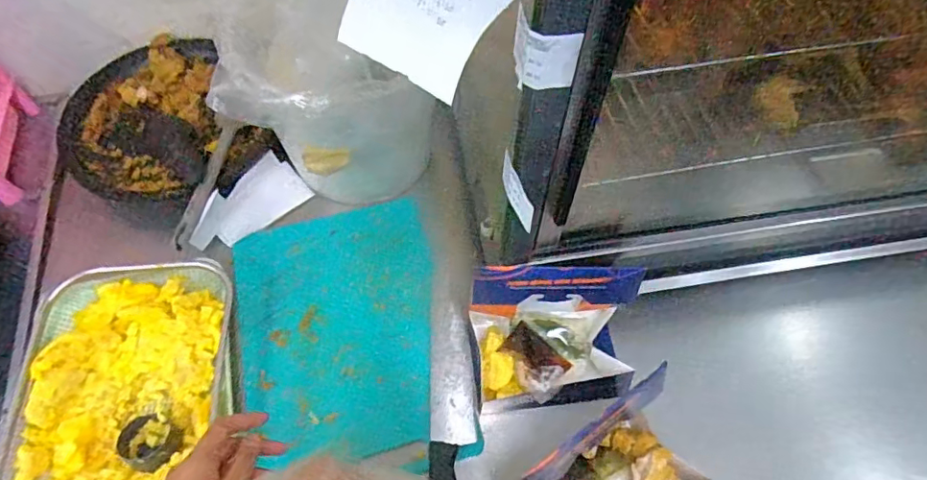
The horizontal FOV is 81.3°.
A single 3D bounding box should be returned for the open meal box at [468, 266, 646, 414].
[{"bbox_3d":[0.108,0.104,0.602,0.192,0.123,0.132,-4,60,-3],"label":"open meal box"}]

